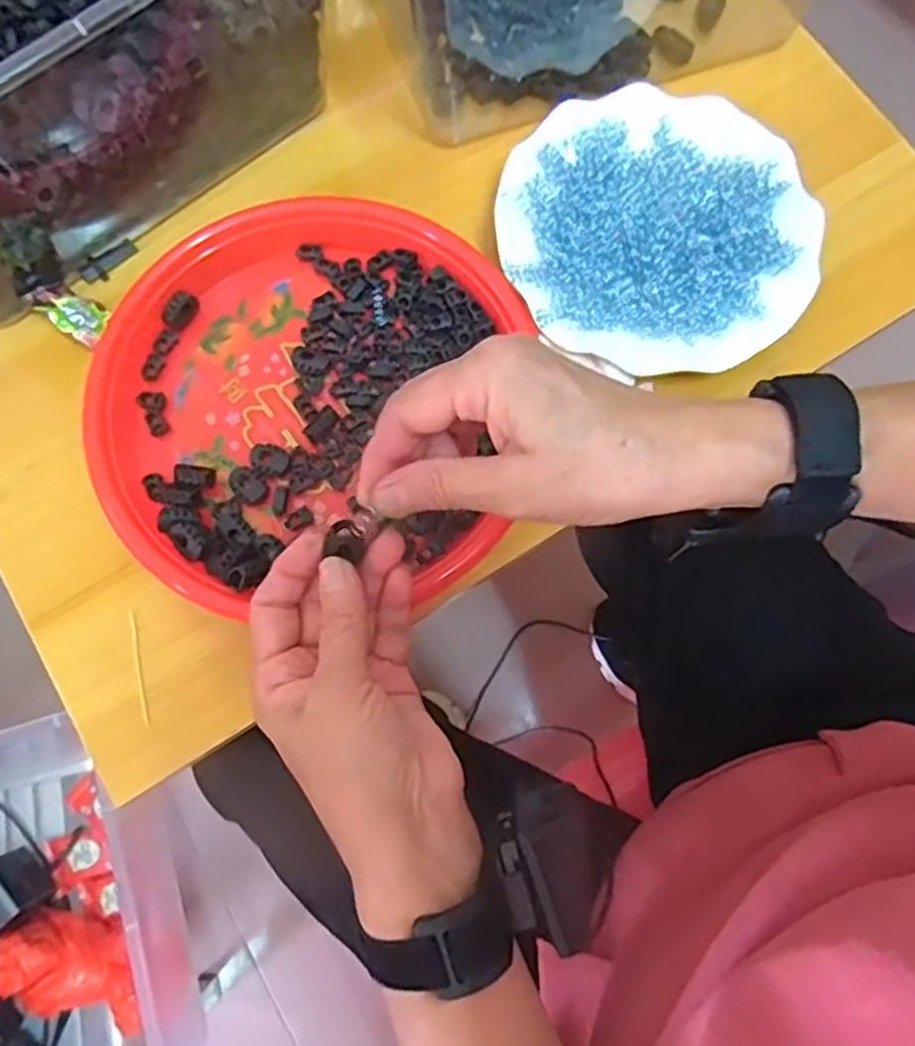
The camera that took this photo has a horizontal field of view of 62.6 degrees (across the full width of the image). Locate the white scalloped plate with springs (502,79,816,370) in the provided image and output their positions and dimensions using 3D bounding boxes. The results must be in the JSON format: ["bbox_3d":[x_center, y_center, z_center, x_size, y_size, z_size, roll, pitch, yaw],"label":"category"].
[{"bbox_3d":[0.115,-0.170,0.434,0.177,0.015,0.174,0,77,-1],"label":"white scalloped plate with springs"}]

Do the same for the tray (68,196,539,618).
[{"bbox_3d":[-0.088,-0.072,0.414,0.224,0.027,0.227,0,77,-1],"label":"tray"}]

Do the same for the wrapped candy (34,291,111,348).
[{"bbox_3d":[-0.215,-0.117,0.424,0.044,0.009,0.024,33,78,7],"label":"wrapped candy"}]

